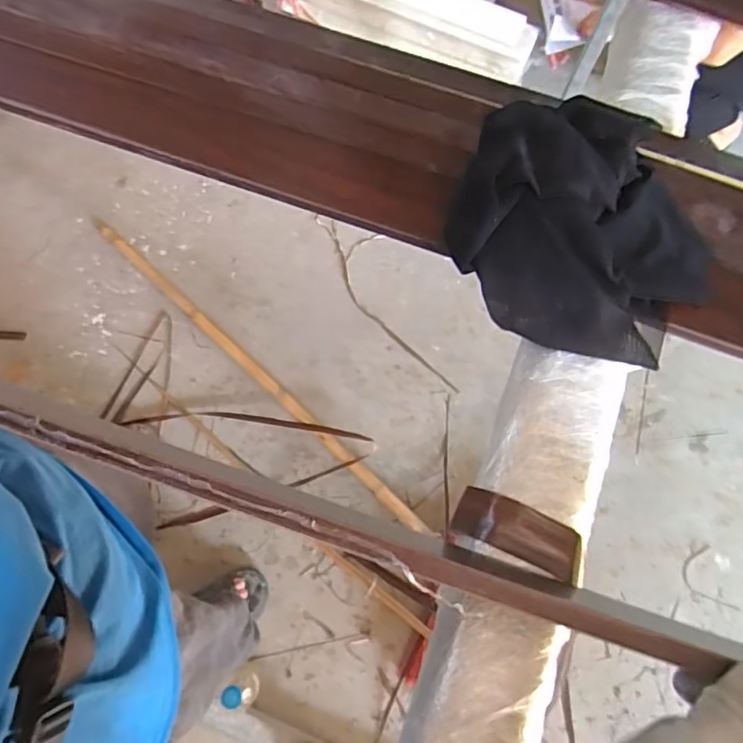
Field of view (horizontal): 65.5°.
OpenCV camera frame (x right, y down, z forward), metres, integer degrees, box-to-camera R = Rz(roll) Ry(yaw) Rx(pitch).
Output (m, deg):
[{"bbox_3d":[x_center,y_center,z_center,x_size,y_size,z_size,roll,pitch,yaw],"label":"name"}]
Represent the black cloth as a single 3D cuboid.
[{"bbox_3d":[0.120,-0.077,0.322,0.149,0.064,0.114,21,69,4],"label":"black cloth"}]

